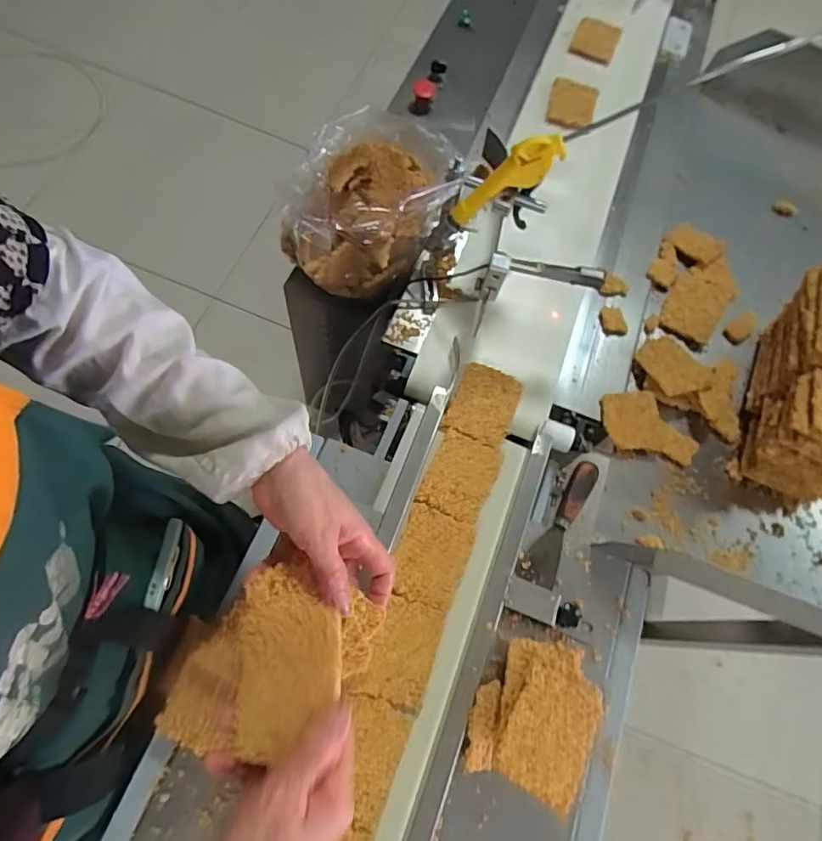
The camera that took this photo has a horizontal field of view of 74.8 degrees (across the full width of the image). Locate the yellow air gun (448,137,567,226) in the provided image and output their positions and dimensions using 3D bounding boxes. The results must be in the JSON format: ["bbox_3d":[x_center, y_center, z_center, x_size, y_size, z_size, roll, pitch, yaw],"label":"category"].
[{"bbox_3d":[0.099,-0.258,0.581,0.048,0.138,0.022,21,57,-41],"label":"yellow air gun"}]

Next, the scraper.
[{"bbox_3d":[0.161,0.108,0.570,0.041,0.025,0.145,32,68,6],"label":"scraper"}]

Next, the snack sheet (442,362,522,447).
[{"bbox_3d":[0.082,-0.020,0.608,0.070,0.012,0.087,24,68,2],"label":"snack sheet"}]

